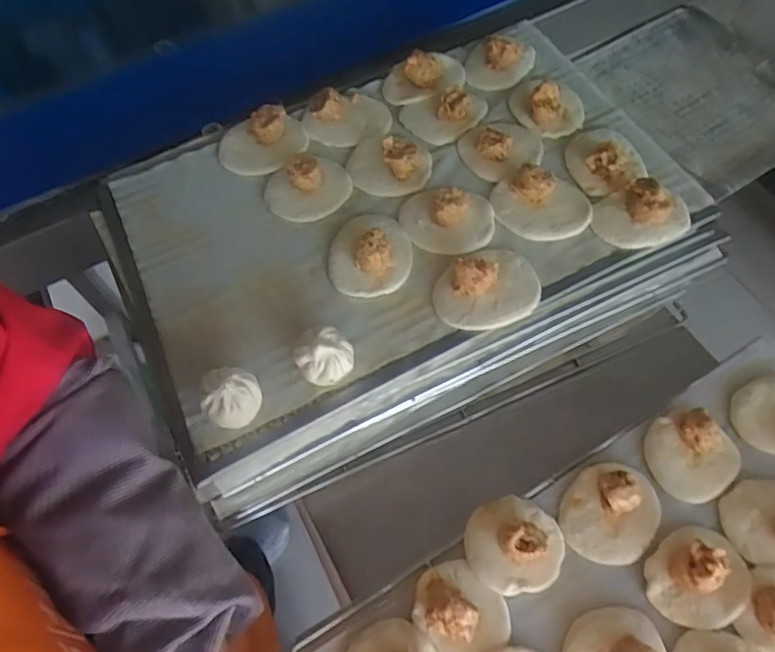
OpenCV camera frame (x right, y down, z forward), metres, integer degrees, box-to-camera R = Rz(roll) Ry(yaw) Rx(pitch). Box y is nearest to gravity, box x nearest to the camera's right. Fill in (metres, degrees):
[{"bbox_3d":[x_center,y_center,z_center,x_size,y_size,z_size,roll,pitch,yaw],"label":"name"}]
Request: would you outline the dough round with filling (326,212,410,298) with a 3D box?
[{"bbox_3d":[-0.019,-0.086,0.613,0.085,0.039,0.104,4,62,6],"label":"dough round with filling"}]

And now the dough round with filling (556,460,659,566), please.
[{"bbox_3d":[0.213,0.171,0.544,0.081,0.041,0.096,36,69,20],"label":"dough round with filling"}]

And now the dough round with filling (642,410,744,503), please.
[{"bbox_3d":[0.299,0.122,0.566,0.079,0.042,0.083,-2,61,3],"label":"dough round with filling"}]

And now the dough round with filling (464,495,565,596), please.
[{"bbox_3d":[0.118,0.199,0.537,0.088,0.031,0.083,-2,61,3],"label":"dough round with filling"}]

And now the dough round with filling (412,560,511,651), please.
[{"bbox_3d":[0.063,0.249,0.510,0.071,0.035,0.081,-33,64,-14],"label":"dough round with filling"}]

